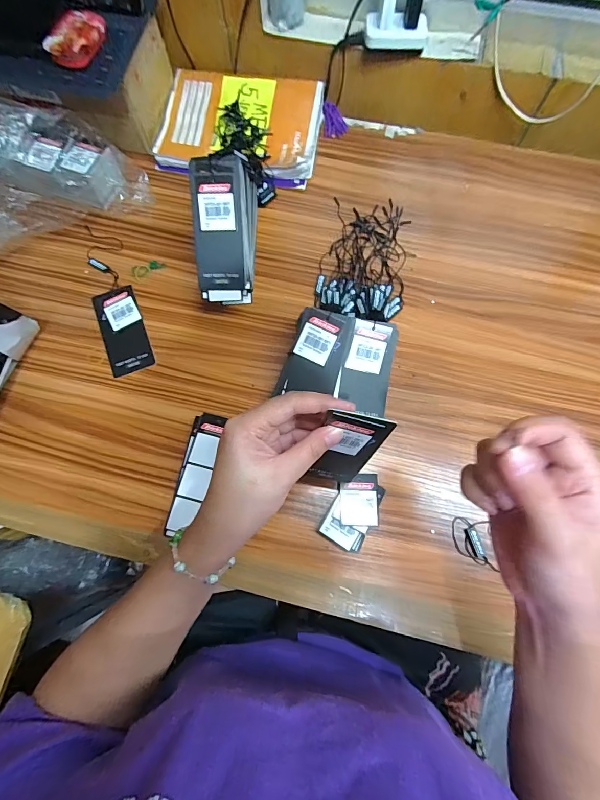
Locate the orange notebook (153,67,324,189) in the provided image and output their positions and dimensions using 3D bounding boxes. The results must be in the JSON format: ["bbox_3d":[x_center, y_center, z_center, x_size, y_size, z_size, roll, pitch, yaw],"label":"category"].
[{"bbox_3d":[-0.077,-0.365,0.491,0.206,0.025,0.153,12,76,3],"label":"orange notebook"}]

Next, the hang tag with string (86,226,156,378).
[{"bbox_3d":[-0.220,-0.124,0.441,0.049,0.004,0.196,-20,77,-4],"label":"hang tag with string"}]

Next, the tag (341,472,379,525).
[{"bbox_3d":[0.060,0.100,0.375,0.038,0.004,0.050,2,77,-2],"label":"tag"}]

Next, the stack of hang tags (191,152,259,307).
[{"bbox_3d":[-0.081,-0.183,0.403,0.057,0.101,0.149,2,76,1],"label":"stack of hang tags"}]

